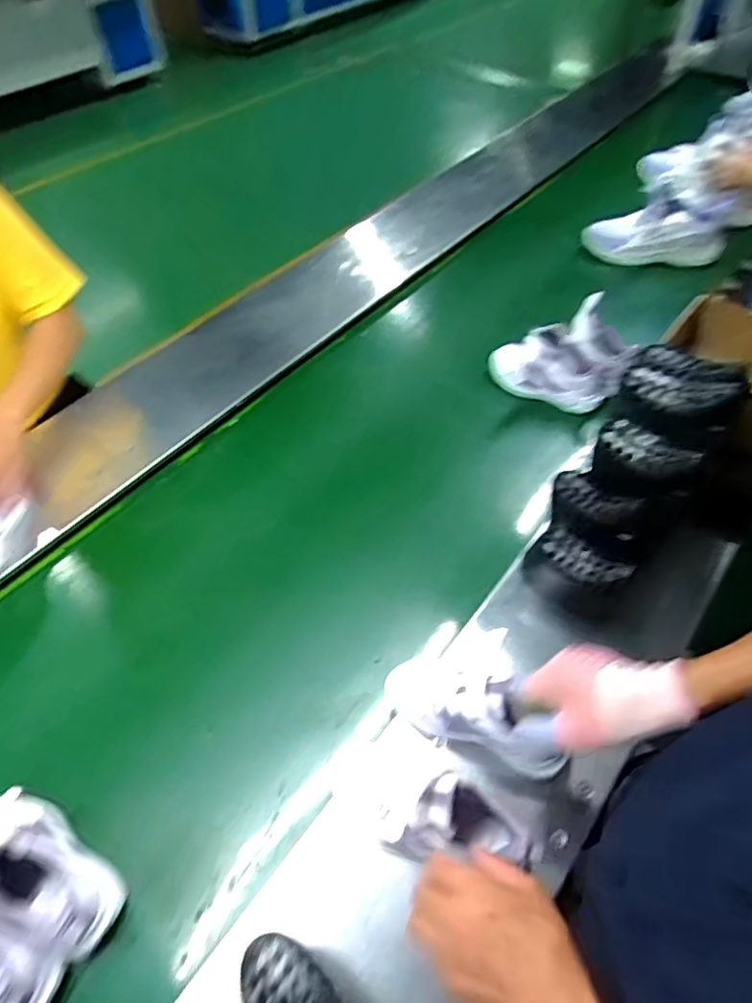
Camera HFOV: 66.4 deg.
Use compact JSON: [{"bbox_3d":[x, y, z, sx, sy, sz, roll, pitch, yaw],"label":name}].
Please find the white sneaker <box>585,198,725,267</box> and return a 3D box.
[{"bbox_3d":[0.635,-0.611,1.297,0.295,0.116,0.109,4,51,5],"label":"white sneaker"}]

